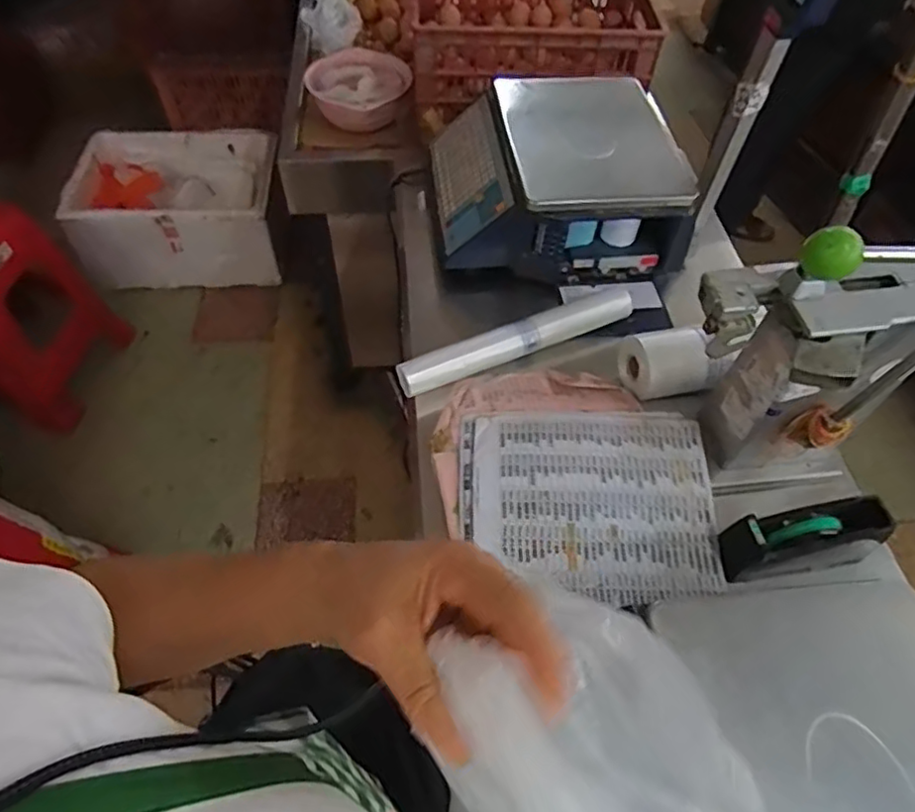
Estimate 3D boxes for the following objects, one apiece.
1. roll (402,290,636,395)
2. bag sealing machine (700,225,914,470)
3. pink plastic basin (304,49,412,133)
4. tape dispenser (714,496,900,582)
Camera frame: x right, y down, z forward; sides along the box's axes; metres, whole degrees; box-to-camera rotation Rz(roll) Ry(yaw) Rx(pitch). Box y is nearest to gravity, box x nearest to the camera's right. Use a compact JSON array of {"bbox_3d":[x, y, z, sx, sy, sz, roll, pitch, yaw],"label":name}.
[{"bbox_3d":[0.086,-0.098,0.868,0.362,0.041,0.048,-21,59,-16],"label":"roll"},{"bbox_3d":[0.353,-0.052,0.630,0.247,0.384,0.138,-10,56,-10],"label":"bag sealing machine"},{"bbox_3d":[-0.211,-0.685,1.326,0.210,0.100,0.210,1,55,-2],"label":"pink plastic basin"},{"bbox_3d":[0.393,0.152,0.699,0.170,0.088,0.057,-6,56,-7],"label":"tape dispenser"}]

